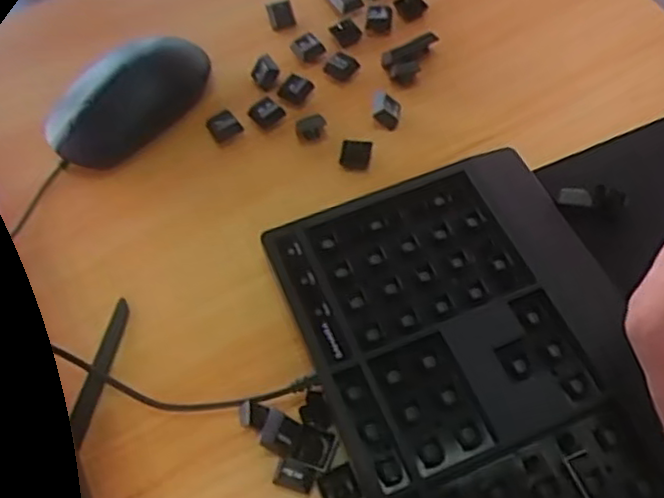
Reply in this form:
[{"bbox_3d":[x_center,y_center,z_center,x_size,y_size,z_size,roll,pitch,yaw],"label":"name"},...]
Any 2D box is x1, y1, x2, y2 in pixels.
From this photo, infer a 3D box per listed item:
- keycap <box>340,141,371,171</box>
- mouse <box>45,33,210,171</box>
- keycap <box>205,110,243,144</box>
[{"bbox_3d":[0.014,-0.057,0.411,0.017,0.006,0.019,5,59,6],"label":"keycap"},{"bbox_3d":[-0.129,-0.096,0.431,0.108,0.030,0.058,-41,65,-20],"label":"mouse"},{"bbox_3d":[-0.067,-0.076,0.421,0.019,0.008,0.016,-29,62,-14],"label":"keycap"}]

